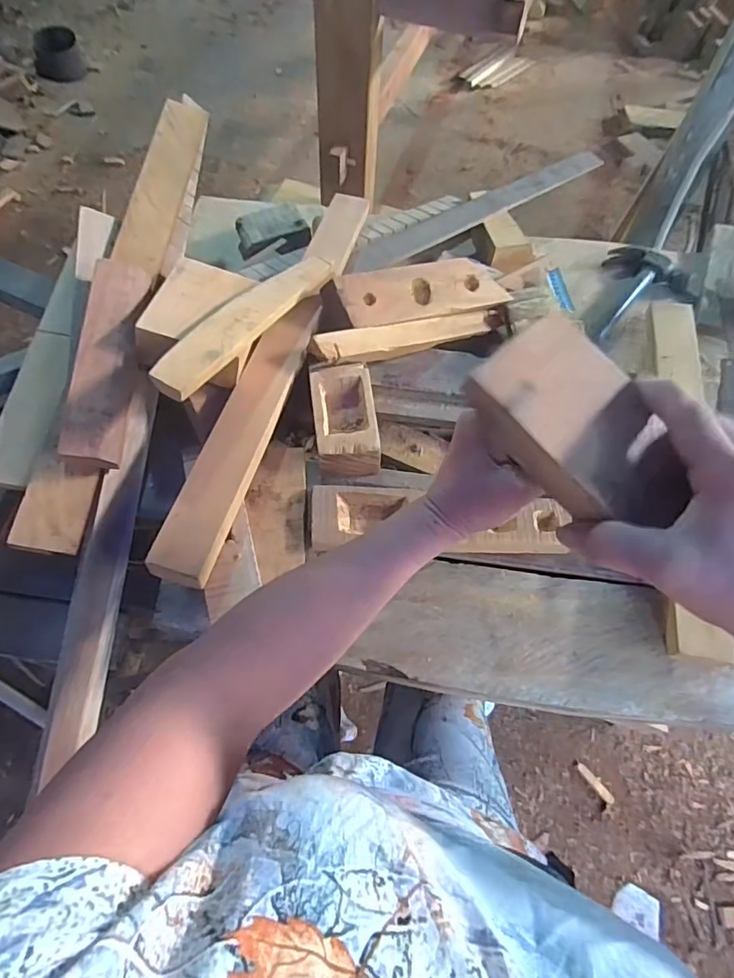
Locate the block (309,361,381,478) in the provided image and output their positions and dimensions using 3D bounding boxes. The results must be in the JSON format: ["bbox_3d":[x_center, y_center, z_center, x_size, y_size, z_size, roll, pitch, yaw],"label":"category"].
[{"bbox_3d":[-0.023,-0.075,0.563,0.068,0.046,0.124,-5,62,-5],"label":"block"}]

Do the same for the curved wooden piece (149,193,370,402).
[{"bbox_3d":[-0.091,-0.237,0.595,0.063,0.028,0.446,21,50,9],"label":"curved wooden piece"}]

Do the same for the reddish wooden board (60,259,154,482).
[{"bbox_3d":[-0.257,-0.124,0.519,0.053,0.031,0.218,10,69,-27],"label":"reddish wooden board"}]

